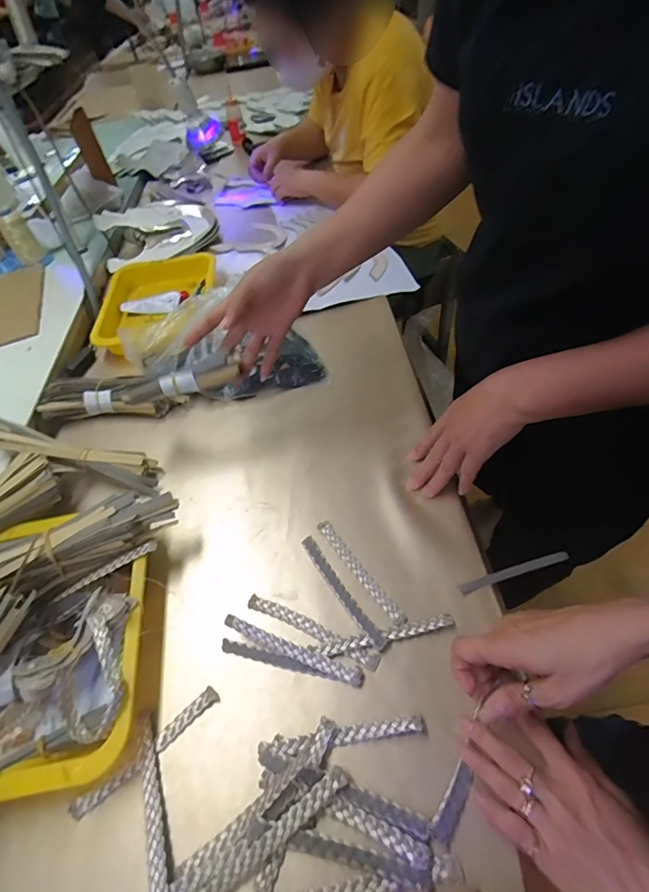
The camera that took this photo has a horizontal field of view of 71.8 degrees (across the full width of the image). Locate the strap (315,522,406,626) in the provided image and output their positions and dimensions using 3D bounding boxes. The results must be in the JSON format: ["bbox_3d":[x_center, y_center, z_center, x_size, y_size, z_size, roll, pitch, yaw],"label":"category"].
[{"bbox_3d":[0.037,0.132,0.474,0.015,0.013,0.134,-33,54,-19],"label":"strap"}]

